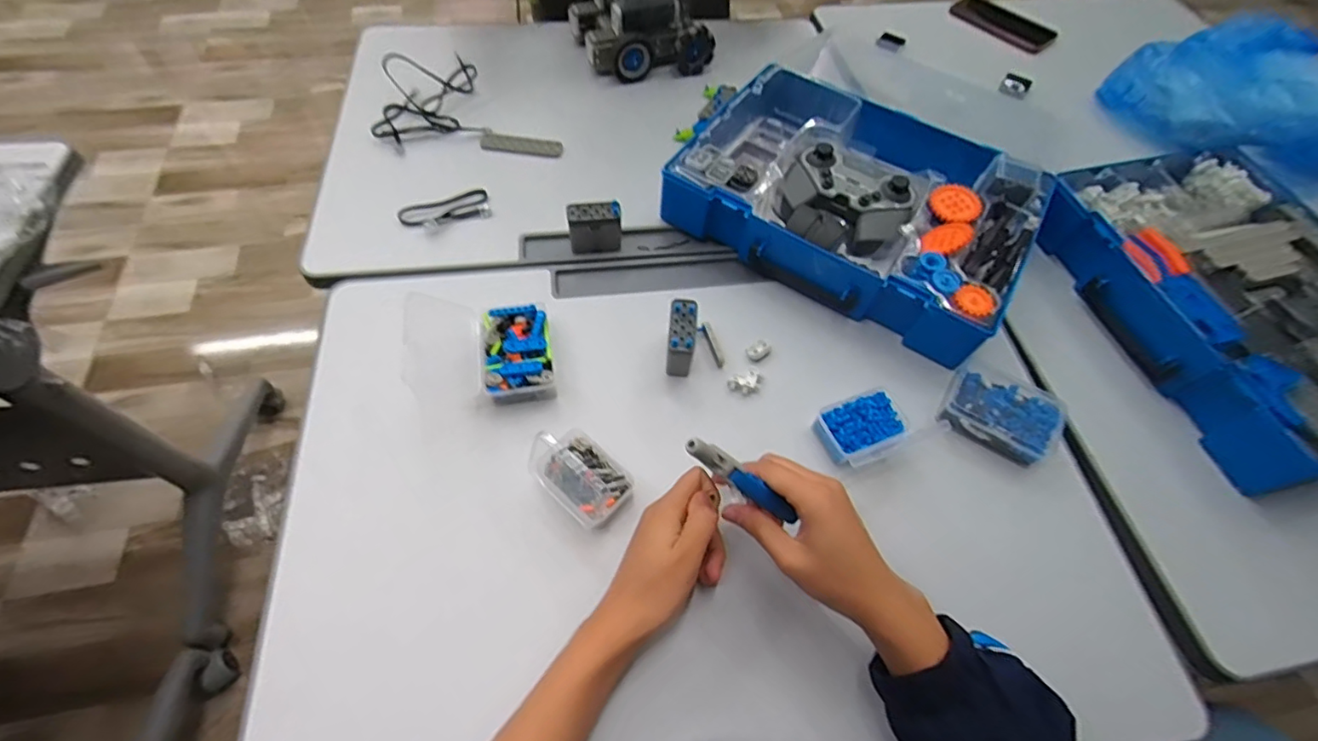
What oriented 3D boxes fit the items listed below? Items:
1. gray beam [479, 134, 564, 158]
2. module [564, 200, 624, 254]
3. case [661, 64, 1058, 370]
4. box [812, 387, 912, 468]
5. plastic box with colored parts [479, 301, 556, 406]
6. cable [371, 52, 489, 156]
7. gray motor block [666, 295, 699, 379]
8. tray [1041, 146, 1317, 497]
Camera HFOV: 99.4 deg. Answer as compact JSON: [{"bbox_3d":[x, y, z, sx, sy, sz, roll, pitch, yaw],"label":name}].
[{"bbox_3d":[-0.171,-0.280,0.694,0.101,0.004,0.029,8,58,0],"label":"gray beam"},{"bbox_3d":[-0.068,-0.153,0.600,0.056,0.049,0.032,-4,58,-7],"label":"module"},{"bbox_3d":[0.218,-0.193,0.626,0.367,0.081,0.272,34,61,16],"label":"case"},{"bbox_3d":[0.183,0.053,0.503,0.078,0.025,0.059,-19,62,-16],"label":"box"},{"bbox_3d":[-0.131,-0.018,0.524,0.064,0.030,0.096,-6,59,-8],"label":"plastic box with colored parts"},{"bbox_3d":[-0.295,-0.349,0.707,0.153,0.037,0.143,-23,63,-18],"label":"cable"},{"bbox_3d":[0.020,-0.029,0.527,0.024,0.049,0.060,6,58,-1],"label":"gray motor block"},{"bbox_3d":[0.603,-0.079,0.577,0.296,0.074,0.344,-12,61,-11],"label":"tray"}]

